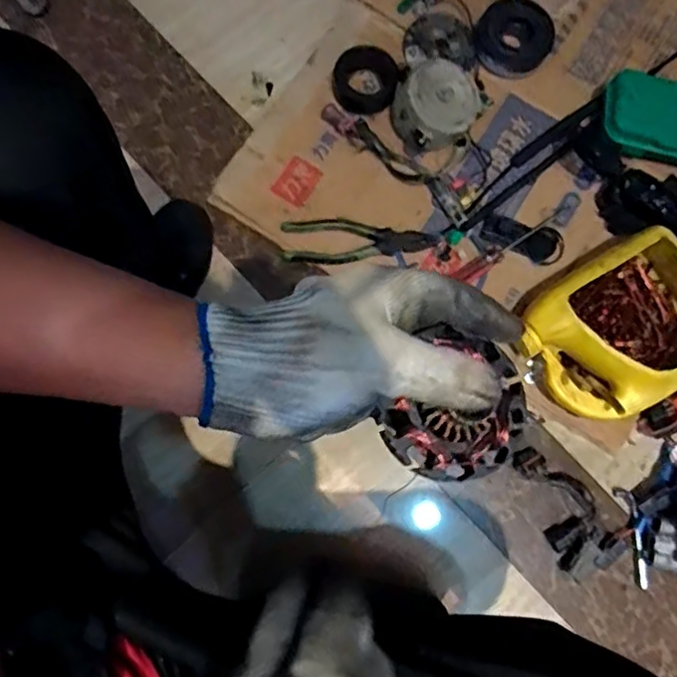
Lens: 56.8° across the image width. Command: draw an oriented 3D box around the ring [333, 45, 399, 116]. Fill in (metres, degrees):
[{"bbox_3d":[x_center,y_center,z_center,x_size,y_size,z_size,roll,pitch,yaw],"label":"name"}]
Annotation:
[{"bbox_3d":[0.037,-0.357,0.865,0.087,0.019,0.094,0,79,-2],"label":"ring"}]

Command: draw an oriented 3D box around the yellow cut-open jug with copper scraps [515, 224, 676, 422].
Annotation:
[{"bbox_3d":[0.347,-0.009,0.778,0.225,0.098,0.178,-30,81,-7],"label":"yellow cut-open jug with copper scraps"}]

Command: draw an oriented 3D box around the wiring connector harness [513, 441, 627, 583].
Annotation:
[{"bbox_3d":[0.283,0.207,0.771,0.079,0.028,0.167,-23,80,-6],"label":"wiring connector harness"}]

